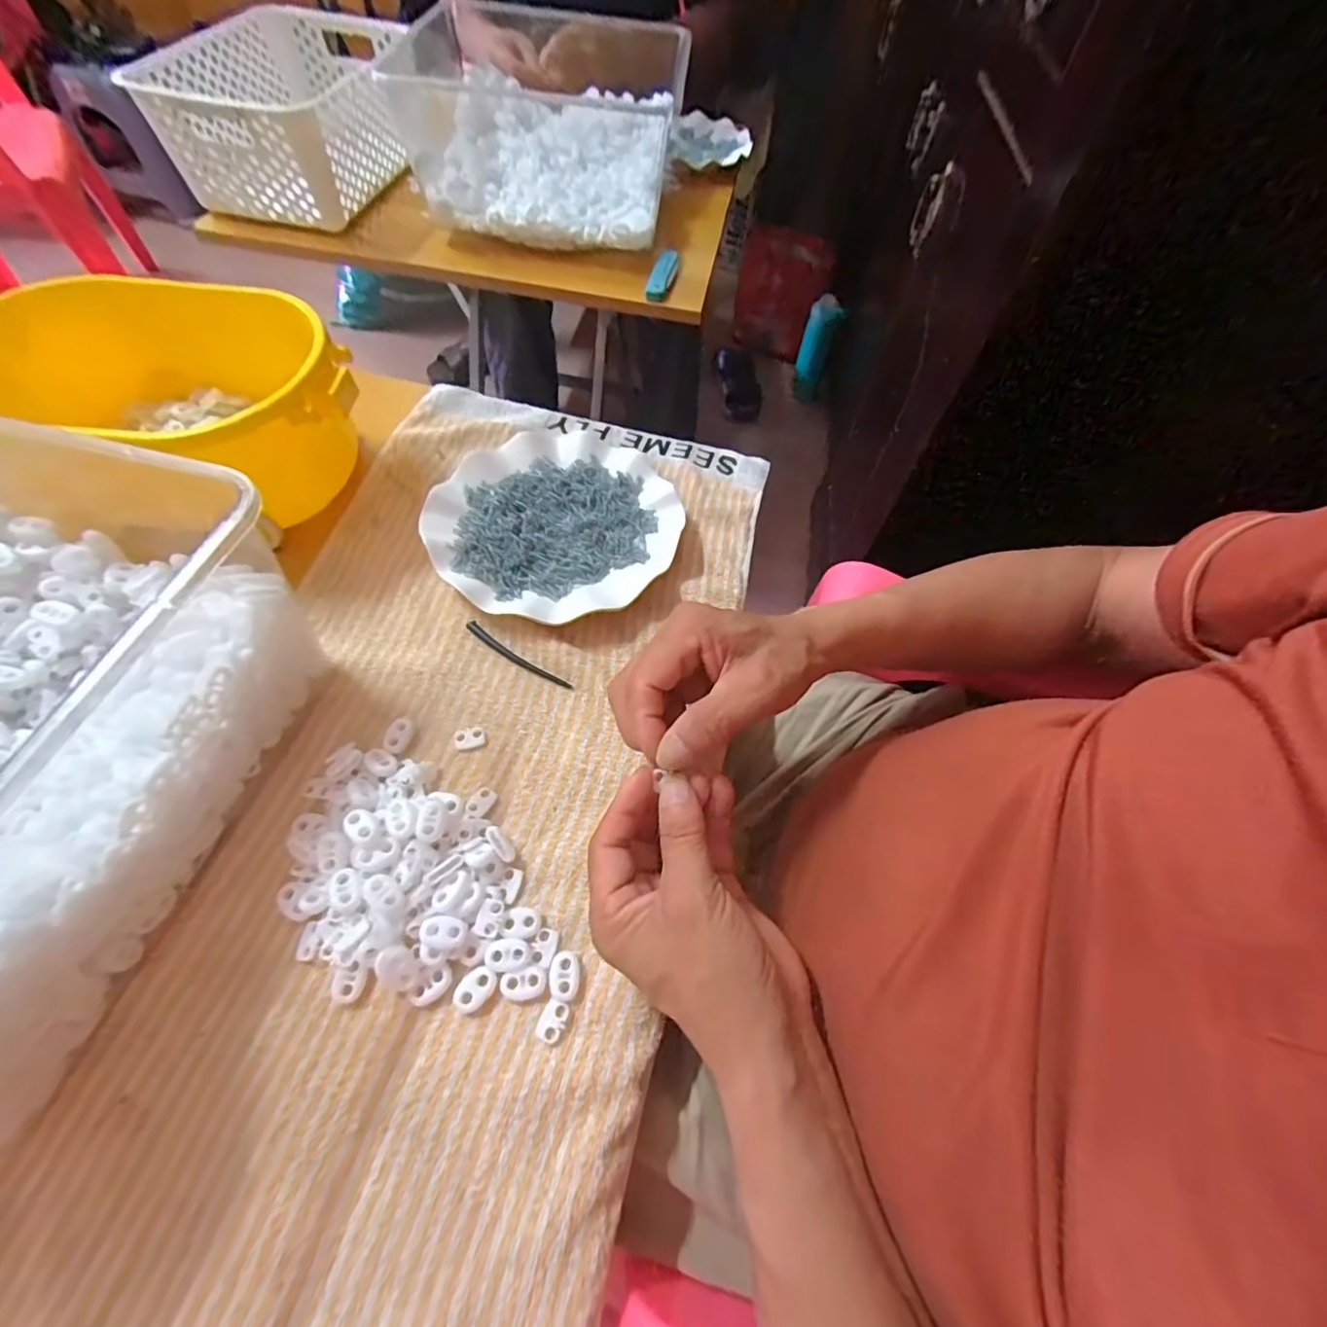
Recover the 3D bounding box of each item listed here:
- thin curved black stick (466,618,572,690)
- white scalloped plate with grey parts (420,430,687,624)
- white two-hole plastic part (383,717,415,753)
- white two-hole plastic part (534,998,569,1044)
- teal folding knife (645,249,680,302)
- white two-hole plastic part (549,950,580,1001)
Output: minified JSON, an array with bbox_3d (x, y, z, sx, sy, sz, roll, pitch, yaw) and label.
[{"bbox_3d":[-0.101,-0.005,0.380,0.088,0.004,0.010,31,62,13],"label":"thin curved black stick"},{"bbox_3d":[-0.080,-0.109,0.422,0.172,0.016,0.179,2,59,-3],"label":"white scalloped plate with grey parts"},{"bbox_3d":[-0.164,0.044,0.346,0.014,0.007,0.024,5,59,-2],"label":"white two-hole plastic part"},{"bbox_3d":[-0.055,0.178,0.277,0.013,0.004,0.018,24,61,9],"label":"white two-hole plastic part"},{"bbox_3d":[0.000,-0.450,0.640,0.023,0.019,0.078,13,63,4],"label":"teal folding knife"},{"bbox_3d":[-0.051,0.160,0.287,0.015,0.005,0.022,2,59,-3],"label":"white two-hole plastic part"}]

